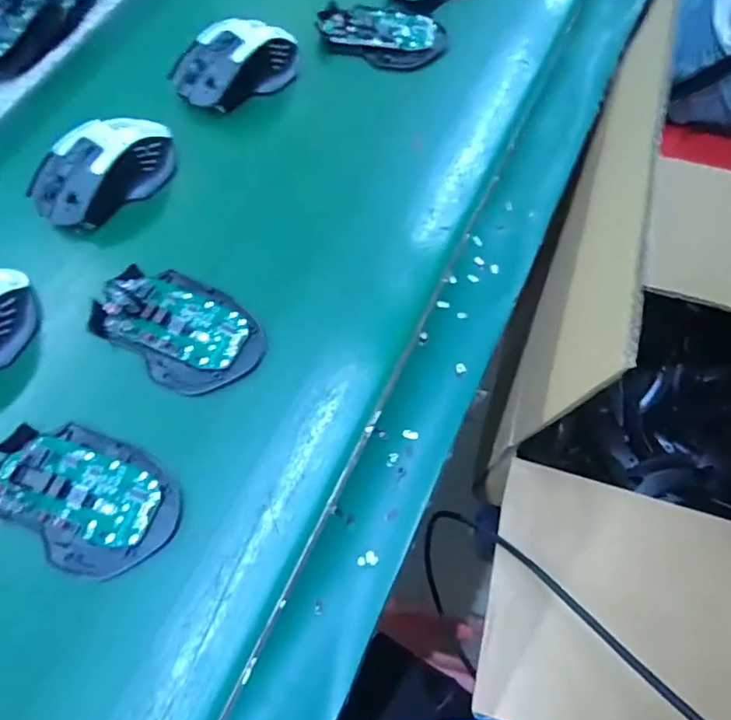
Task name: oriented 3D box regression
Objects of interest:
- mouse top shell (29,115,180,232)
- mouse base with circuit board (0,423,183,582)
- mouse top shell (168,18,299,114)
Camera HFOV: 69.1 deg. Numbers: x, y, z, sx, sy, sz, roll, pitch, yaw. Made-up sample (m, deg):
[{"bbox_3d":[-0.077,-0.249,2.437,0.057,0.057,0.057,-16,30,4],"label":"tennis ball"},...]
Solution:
[{"bbox_3d":[-0.195,-0.148,0.400,0.062,0.035,0.112,38,72,16],"label":"mouse top shell"},{"bbox_3d":[-0.165,0.078,0.308,0.109,0.019,0.071,28,70,13],"label":"mouse base with circuit board"},{"bbox_3d":[-0.108,-0.253,0.446,0.107,0.035,0.057,-37,70,-14],"label":"mouse top shell"}]

